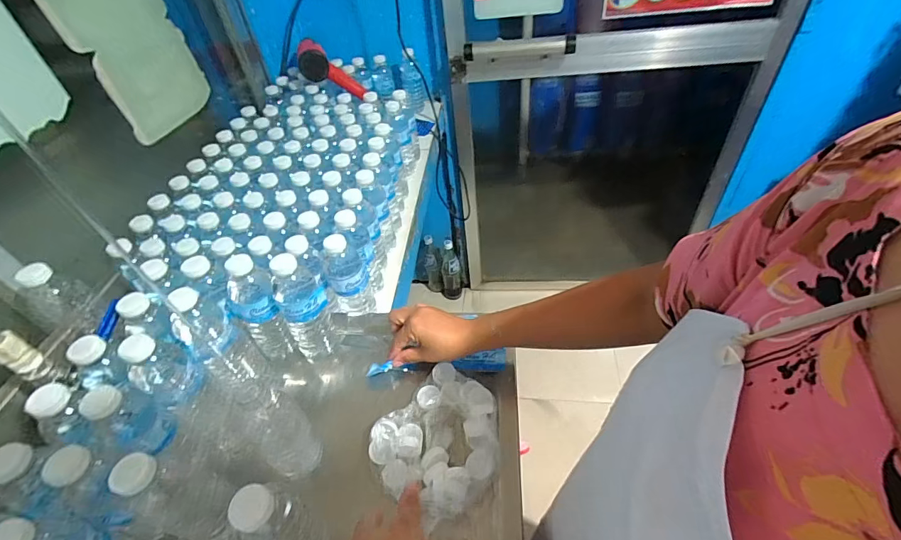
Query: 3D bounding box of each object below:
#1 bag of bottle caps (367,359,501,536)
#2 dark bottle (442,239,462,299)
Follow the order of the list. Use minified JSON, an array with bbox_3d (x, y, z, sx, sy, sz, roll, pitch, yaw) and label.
[{"bbox_3d":[-0.010,0.202,0.498,0.138,0.032,0.154,30,56,31],"label":"bag of bottle caps"},{"bbox_3d":[0.002,0.014,1.686,0.082,0.278,0.065,-4,45,4],"label":"dark bottle"}]

